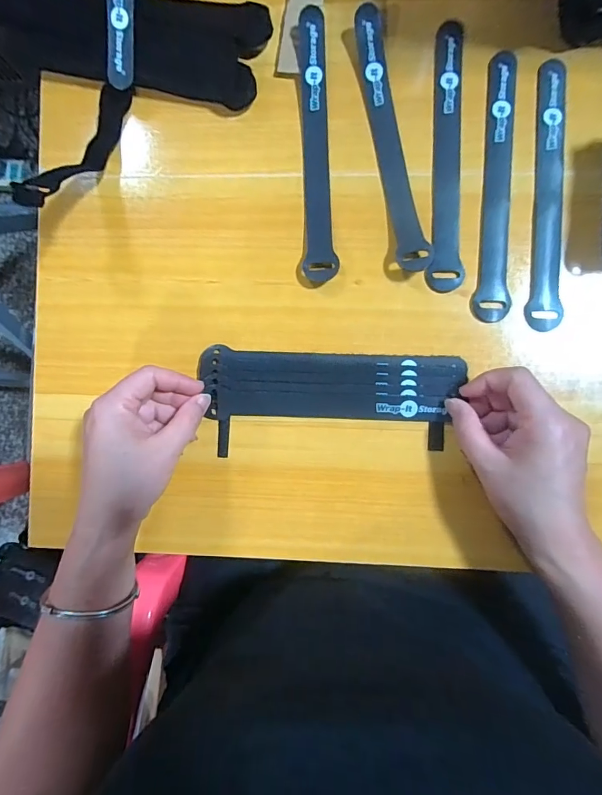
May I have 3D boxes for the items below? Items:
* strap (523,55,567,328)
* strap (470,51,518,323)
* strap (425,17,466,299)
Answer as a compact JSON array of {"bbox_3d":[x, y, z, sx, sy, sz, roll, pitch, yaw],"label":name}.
[{"bbox_3d":[0.188,-0.154,0.313,0.024,0.007,0.204,4,90,4],"label":"strap"},{"bbox_3d":[0.152,-0.165,0.321,0.025,0.004,0.212,4,90,4],"label":"strap"},{"bbox_3d":[0.116,-0.190,0.323,0.027,0.005,0.215,4,90,4],"label":"strap"}]

